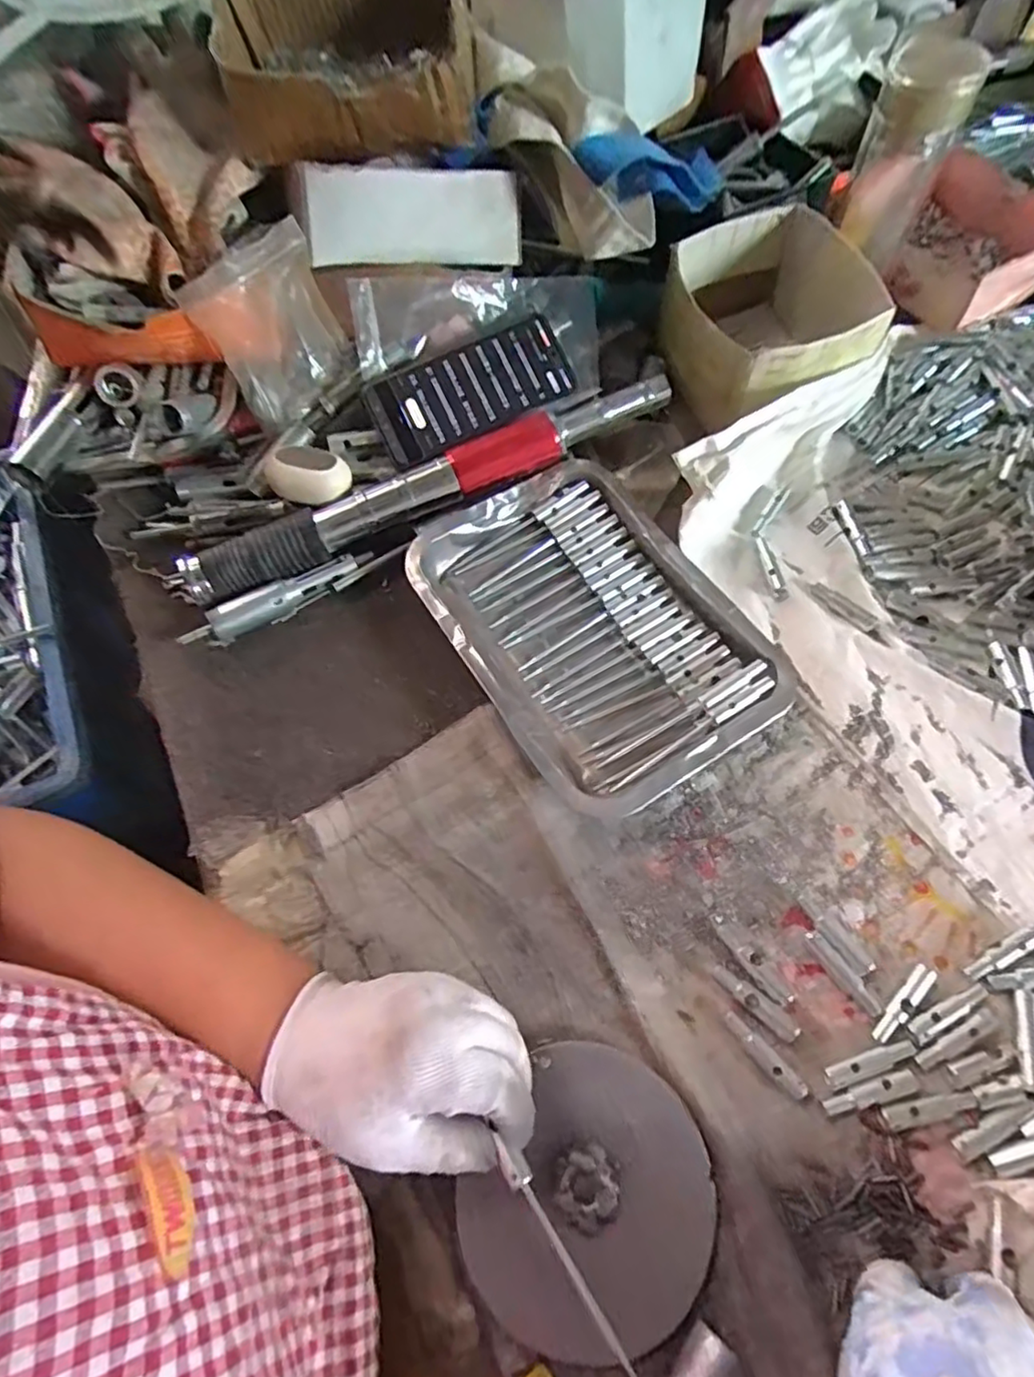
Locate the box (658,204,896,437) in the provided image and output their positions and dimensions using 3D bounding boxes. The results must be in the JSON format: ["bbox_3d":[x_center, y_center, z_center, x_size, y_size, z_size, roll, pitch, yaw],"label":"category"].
[{"bbox_3d":[0.202,-0.303,0.529,0.140,0.080,0.176,-18,65,-5],"label":"box"}]

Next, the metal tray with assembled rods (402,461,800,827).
[{"bbox_3d":[0.053,-0.045,0.455,0.183,0.034,0.251,-29,66,-10],"label":"metal tray with assembled rods"}]

